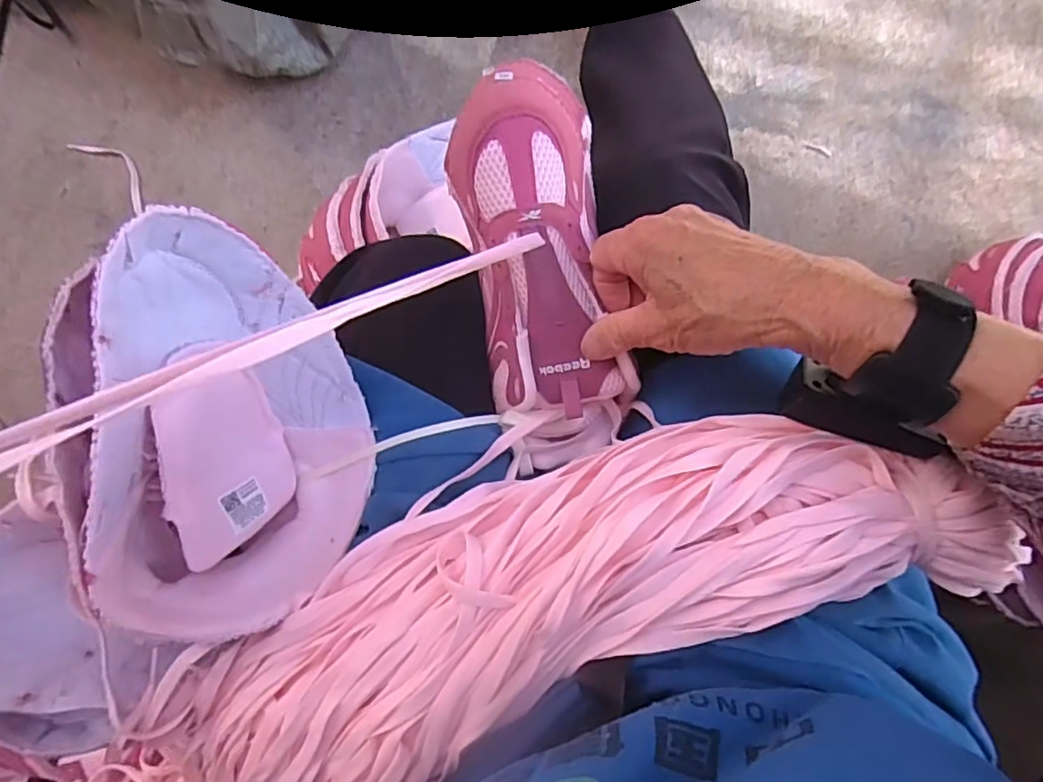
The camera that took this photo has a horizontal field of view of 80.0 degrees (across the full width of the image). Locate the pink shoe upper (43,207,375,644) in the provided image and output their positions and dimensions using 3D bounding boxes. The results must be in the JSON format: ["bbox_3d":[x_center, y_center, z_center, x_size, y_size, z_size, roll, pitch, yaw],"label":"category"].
[{"bbox_3d":[-0.157,0.021,0.331,0.085,0.171,0.202,9,92,27],"label":"pink shoe upper"}]

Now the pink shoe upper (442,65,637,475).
[{"bbox_3d":[0.013,-0.068,0.370,0.088,0.047,0.230,-9,99,1],"label":"pink shoe upper"}]

